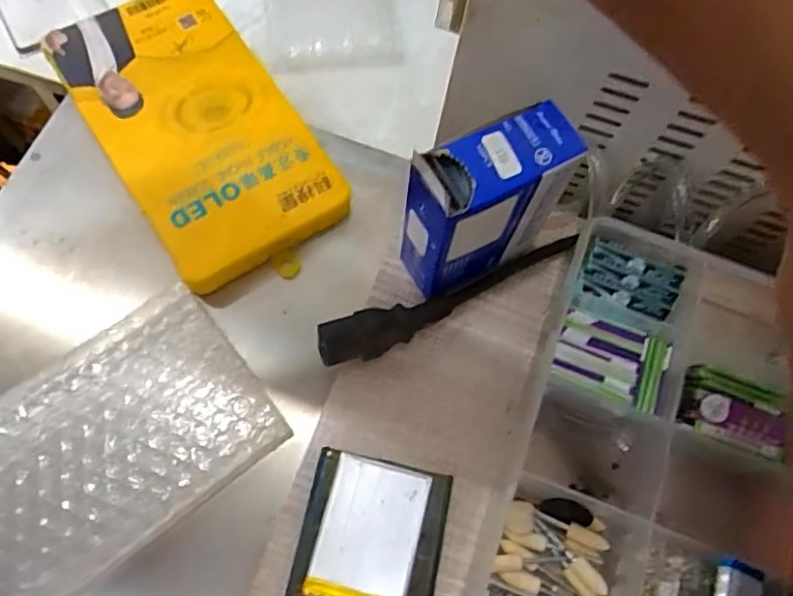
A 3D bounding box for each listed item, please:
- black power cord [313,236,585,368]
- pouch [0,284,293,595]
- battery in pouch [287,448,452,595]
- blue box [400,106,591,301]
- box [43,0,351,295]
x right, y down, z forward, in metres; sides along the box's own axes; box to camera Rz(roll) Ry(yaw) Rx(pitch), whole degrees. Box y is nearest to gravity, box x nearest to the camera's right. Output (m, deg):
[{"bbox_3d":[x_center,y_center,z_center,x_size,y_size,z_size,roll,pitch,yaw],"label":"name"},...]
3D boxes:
[{"bbox_3d":[0.032,0.001,0.309,0.150,0.024,0.021,-22,73,-9],"label":"black power cord"},{"bbox_3d":[-0.161,0.087,0.285,0.196,0.021,0.105,-37,76,-13],"label":"pouch"},{"bbox_3d":[-0.013,0.118,0.267,0.063,0.013,0.085,12,71,2],"label":"battery in pouch"},{"bbox_3d":[0.042,-0.040,0.285,0.074,0.101,0.036,-26,74,-10],"label":"blue box"},{"bbox_3d":[-0.118,-0.100,0.356,0.104,0.029,0.194,-32,75,-12],"label":"box"}]

